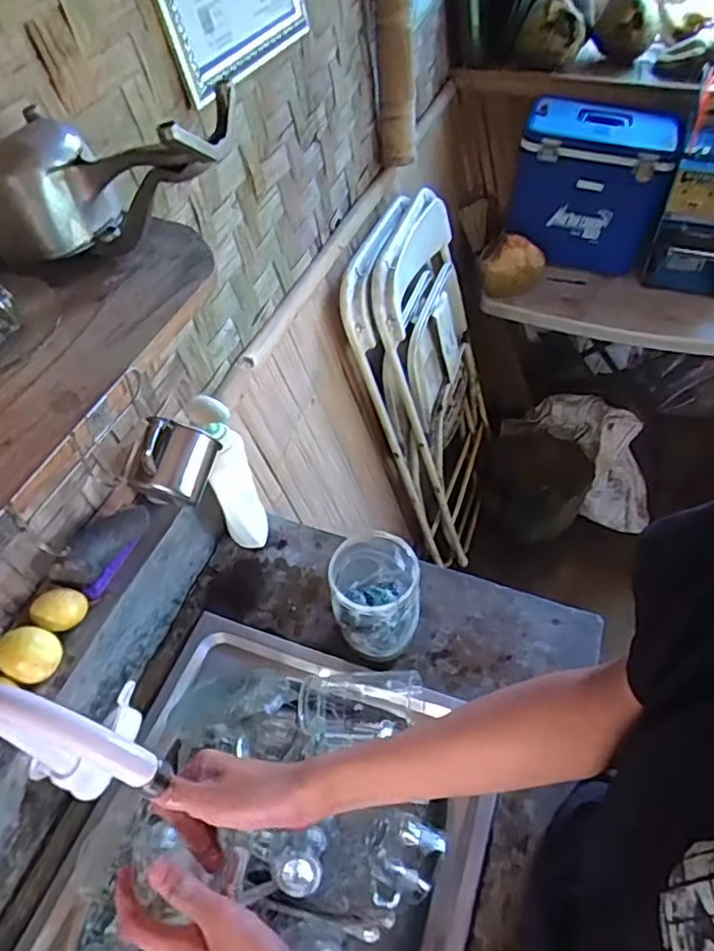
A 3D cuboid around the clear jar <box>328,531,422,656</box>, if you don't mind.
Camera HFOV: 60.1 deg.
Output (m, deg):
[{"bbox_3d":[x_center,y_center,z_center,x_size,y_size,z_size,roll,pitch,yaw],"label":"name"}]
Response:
[{"bbox_3d":[0.021,0.145,0.730,0.097,0.145,0.101,-1,51,1],"label":"clear jar"}]

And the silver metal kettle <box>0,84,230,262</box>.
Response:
[{"bbox_3d":[-0.216,-0.249,0.518,0.245,0.133,0.097,13,53,12],"label":"silver metal kettle"}]

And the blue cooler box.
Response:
[{"bbox_3d":[0.590,-0.744,1.607,0.353,0.327,0.234,9,52,8],"label":"blue cooler box"}]

